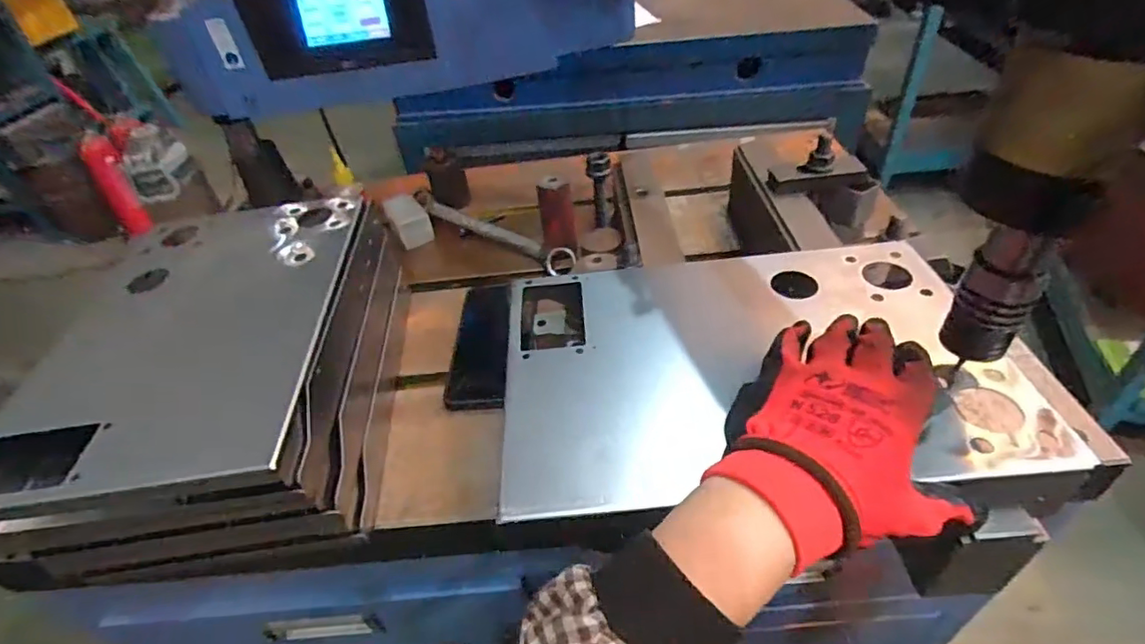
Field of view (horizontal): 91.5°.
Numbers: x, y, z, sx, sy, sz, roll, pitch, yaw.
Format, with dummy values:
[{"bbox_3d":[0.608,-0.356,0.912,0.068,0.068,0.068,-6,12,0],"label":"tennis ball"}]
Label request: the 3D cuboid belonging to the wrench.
[{"bbox_3d":[-0.108,-0.116,0.709,0.292,0.034,0.037,26,51,31],"label":"wrench"}]

